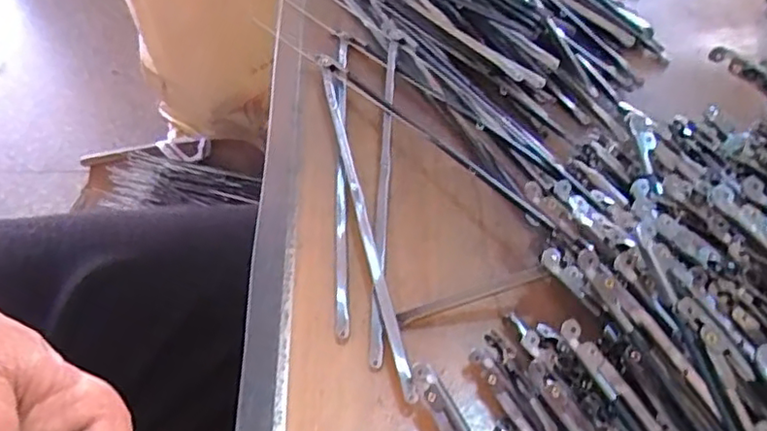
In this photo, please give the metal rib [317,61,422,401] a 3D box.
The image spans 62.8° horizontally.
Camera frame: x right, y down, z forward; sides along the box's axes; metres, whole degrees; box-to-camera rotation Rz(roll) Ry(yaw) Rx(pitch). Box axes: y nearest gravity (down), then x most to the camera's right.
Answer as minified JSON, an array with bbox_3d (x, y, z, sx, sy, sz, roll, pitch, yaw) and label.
[{"bbox_3d":[-0.011,-0.008,0.274,0.007,0.012,0.184,-10,53,-9],"label":"metal rib"}]

